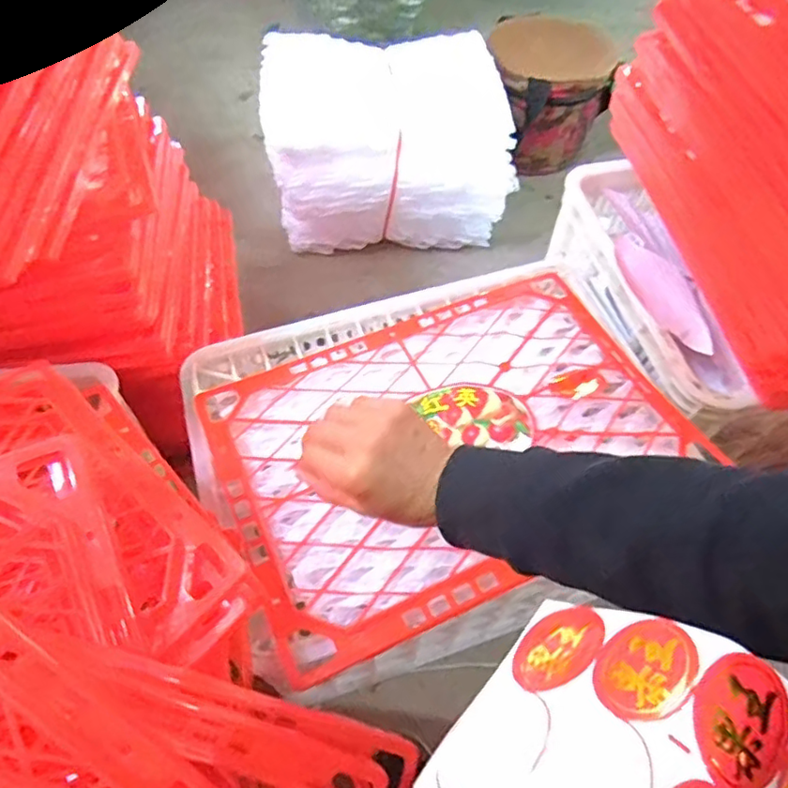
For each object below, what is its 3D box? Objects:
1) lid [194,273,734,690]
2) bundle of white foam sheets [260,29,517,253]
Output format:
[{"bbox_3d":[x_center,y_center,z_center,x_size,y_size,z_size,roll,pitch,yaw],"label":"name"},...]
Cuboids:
[{"bbox_3d":[0.053,0.034,0.560,0.417,0.031,0.291,-22,62,-14],"label":"lid"},{"bbox_3d":[-0.009,-0.426,1.020,0.386,0.266,0.297,-3,59,-3],"label":"bundle of white foam sheets"}]

